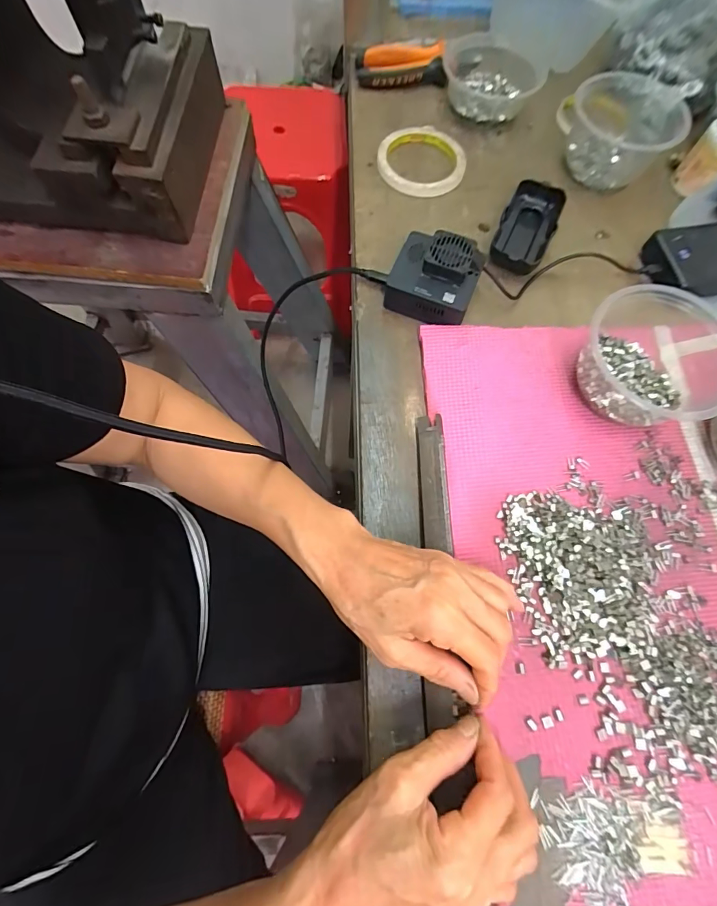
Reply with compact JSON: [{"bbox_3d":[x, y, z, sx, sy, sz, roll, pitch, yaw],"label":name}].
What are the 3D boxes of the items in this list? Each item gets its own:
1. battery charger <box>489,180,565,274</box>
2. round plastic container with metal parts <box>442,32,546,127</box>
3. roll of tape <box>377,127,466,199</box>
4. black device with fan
[{"bbox_3d":[0.172,-0.230,0.422,0.052,0.027,0.106,24,71,6],"label":"battery charger"},{"bbox_3d":[0.157,-0.438,0.488,0.117,0.044,0.102,13,71,5],"label":"round plastic container with metal parts"},{"bbox_3d":[0.071,-0.328,0.464,0.097,0.016,0.094,1,71,-2],"label":"roll of tape"},{"bbox_3d":[0.071,-0.164,0.387,0.076,0.045,0.070,21,71,5],"label":"black device with fan"}]

